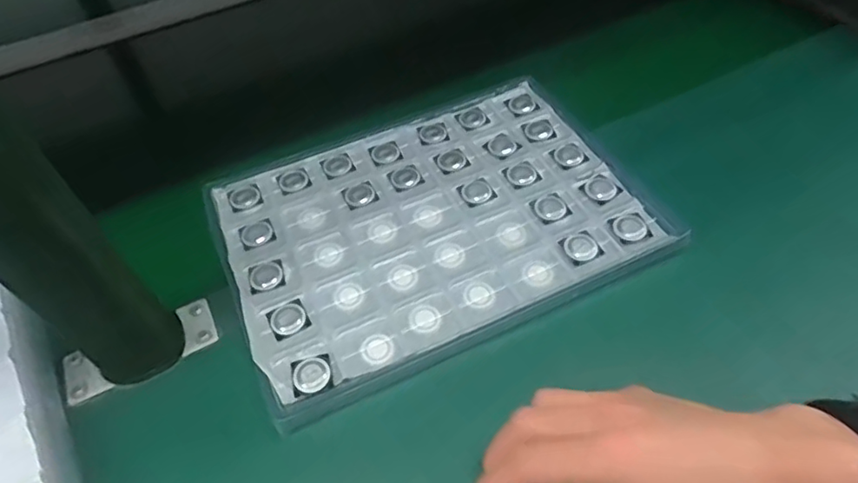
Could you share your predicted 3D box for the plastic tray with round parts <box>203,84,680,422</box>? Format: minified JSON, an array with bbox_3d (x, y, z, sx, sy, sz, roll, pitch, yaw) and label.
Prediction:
[{"bbox_3d":[-0.001,-0.022,0.451,0.308,0.010,0.230,-22,55,-13],"label":"plastic tray with round parts"}]

